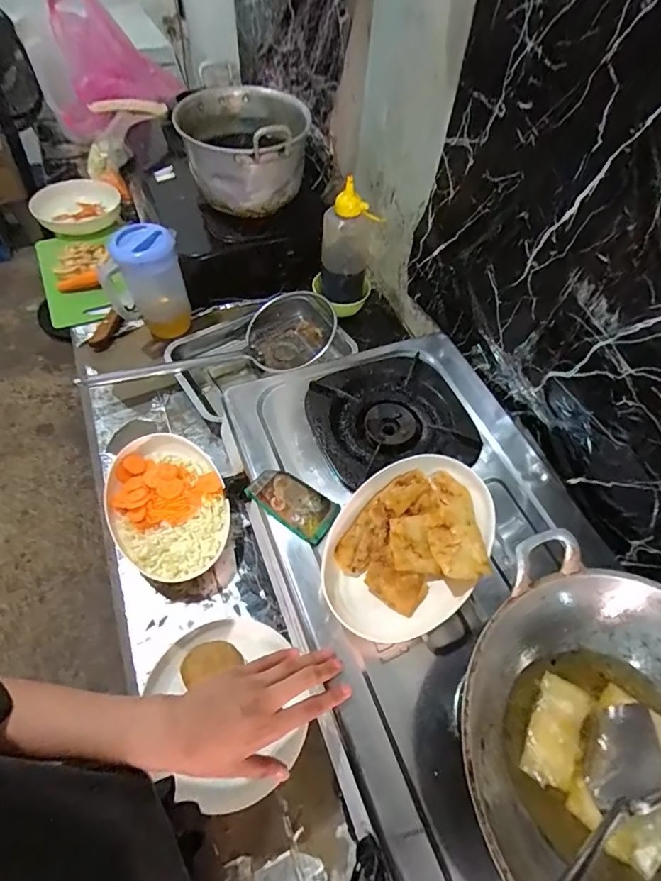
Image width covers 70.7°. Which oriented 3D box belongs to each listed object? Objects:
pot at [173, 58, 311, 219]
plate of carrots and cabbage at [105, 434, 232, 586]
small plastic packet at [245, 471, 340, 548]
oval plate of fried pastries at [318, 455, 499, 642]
[{"bbox_3d":[-0.163,-0.562,0.888,0.220,0.159,0.287,-8,57,-9],"label":"pot"},{"bbox_3d":[-0.236,0.094,0.676,0.157,0.054,0.229,-18,59,-15],"label":"plate of carrots and cabbage"},{"bbox_3d":[-0.045,0.076,0.575,0.109,0.019,0.062,32,60,17],"label":"small plastic packet"},{"bbox_3d":[0.089,0.114,0.520,0.220,0.047,0.156,-36,65,-24],"label":"oval plate of fried pastries"}]

